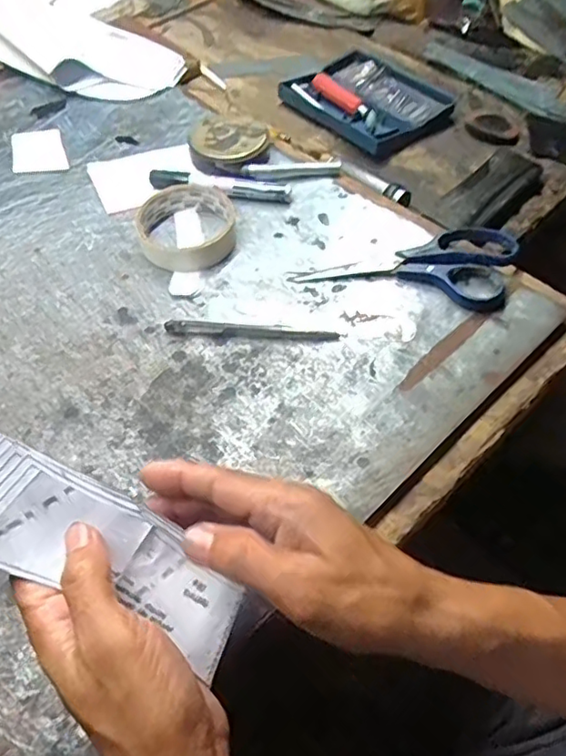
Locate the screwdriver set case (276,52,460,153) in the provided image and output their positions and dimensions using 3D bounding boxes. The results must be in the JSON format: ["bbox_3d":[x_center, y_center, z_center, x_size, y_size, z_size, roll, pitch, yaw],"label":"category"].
[{"bbox_3d":[0.092,-0.314,0.674,0.137,0.021,0.146,-37,66,-23],"label":"screwdriver set case"}]

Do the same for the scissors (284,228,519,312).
[{"bbox_3d":[0.097,-0.096,0.483,0.171,0.020,0.084,10,57,3],"label":"scissors"}]

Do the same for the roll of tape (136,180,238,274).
[{"bbox_3d":[-0.083,-0.130,0.517,0.084,0.021,0.090,1,57,-2],"label":"roll of tape"}]

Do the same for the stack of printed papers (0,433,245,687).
[{"bbox_3d":[-0.088,0.083,0.287,0.154,0.004,0.055,32,71,-15],"label":"stack of printed papers"}]

